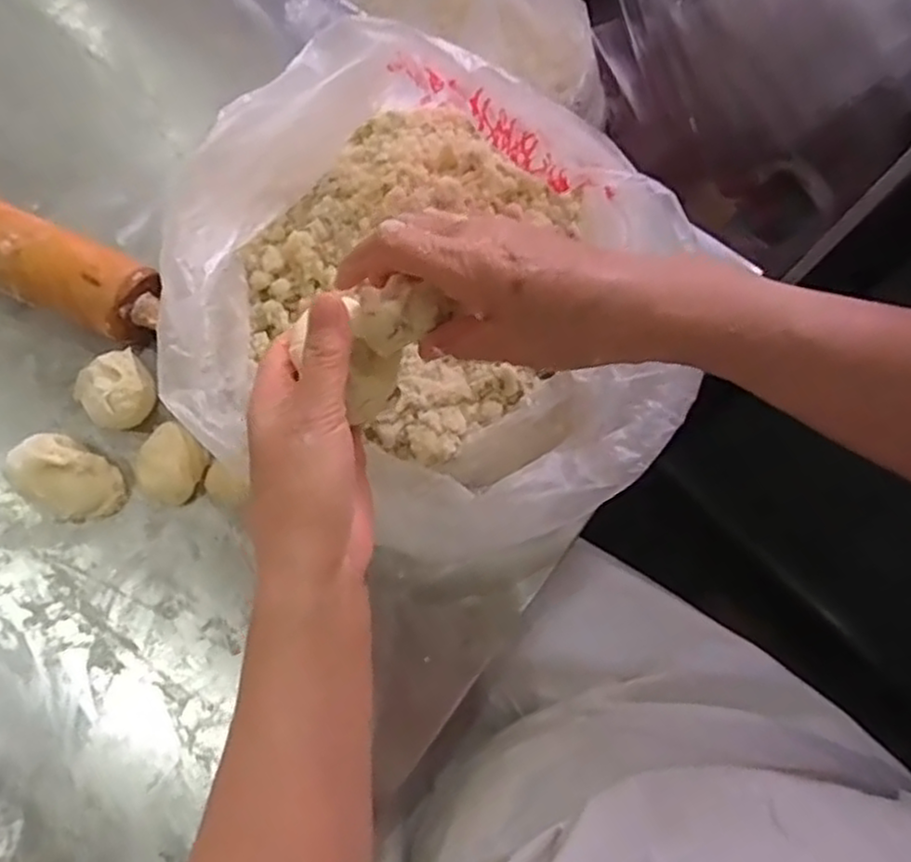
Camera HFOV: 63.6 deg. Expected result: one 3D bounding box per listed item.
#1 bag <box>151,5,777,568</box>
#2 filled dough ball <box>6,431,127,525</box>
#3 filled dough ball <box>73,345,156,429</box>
[{"bbox_3d":[-0.008,-0.071,0.437,0.286,0.102,0.273,38,80,8],"label":"bag"},{"bbox_3d":[-0.247,0.031,0.462,0.070,0.038,0.049,19,77,3],"label":"filled dough ball"},{"bbox_3d":[-0.214,-0.024,0.472,0.045,0.042,0.048,-31,79,-8],"label":"filled dough ball"}]

